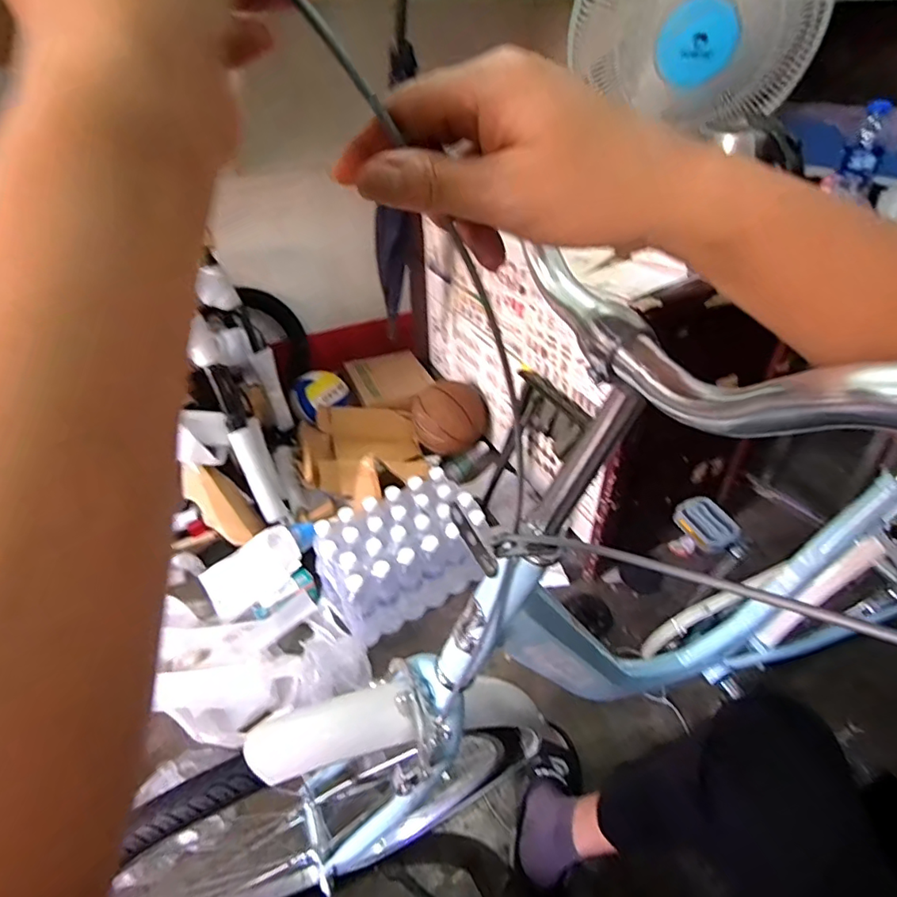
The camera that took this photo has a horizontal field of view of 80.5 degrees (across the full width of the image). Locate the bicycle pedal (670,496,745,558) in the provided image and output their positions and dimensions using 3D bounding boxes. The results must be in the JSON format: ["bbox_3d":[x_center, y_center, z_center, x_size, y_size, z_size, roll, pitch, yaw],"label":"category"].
[{"bbox_3d":[0.436,0.132,0.874,0.070,0.030,0.121,-18,42,-20],"label":"bicycle pedal"}]

